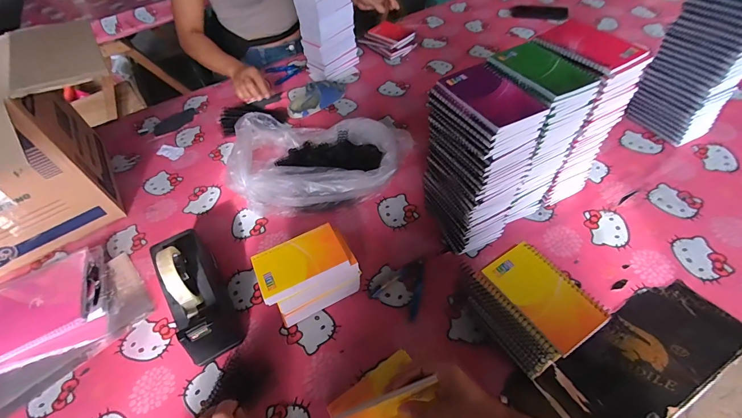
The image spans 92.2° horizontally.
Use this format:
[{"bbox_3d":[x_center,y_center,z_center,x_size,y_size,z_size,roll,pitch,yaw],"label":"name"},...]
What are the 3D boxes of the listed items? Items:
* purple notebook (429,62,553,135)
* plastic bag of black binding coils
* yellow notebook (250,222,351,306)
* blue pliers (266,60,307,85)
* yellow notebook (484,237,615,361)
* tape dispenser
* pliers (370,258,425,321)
[{"bbox_3d":[0.154,-0.150,0.466,0.095,0.017,0.128,-25,52,-14],"label":"purple notebook"},{"bbox_3d":[-0.117,-0.105,0.756,0.355,0.109,0.259,8,52,13],"label":"plastic bag of black binding coils"},{"bbox_3d":[-0.106,0.078,0.534,0.128,0.020,0.079,-24,52,-13],"label":"yellow notebook"},{"bbox_3d":[-0.254,-0.427,1.100,0.117,0.015,0.076,-32,54,-19],"label":"blue pliers"},{"bbox_3d":[0.212,0.103,0.439,0.079,0.013,0.129,-29,53,-17],"label":"yellow notebook"},{"bbox_3d":[-0.284,0.129,0.573,0.077,0.127,0.209,-28,53,-16],"label":"tape dispenser"},{"bbox_3d":[0.060,0.125,0.604,0.075,0.016,0.101,23,56,23],"label":"pliers"}]

